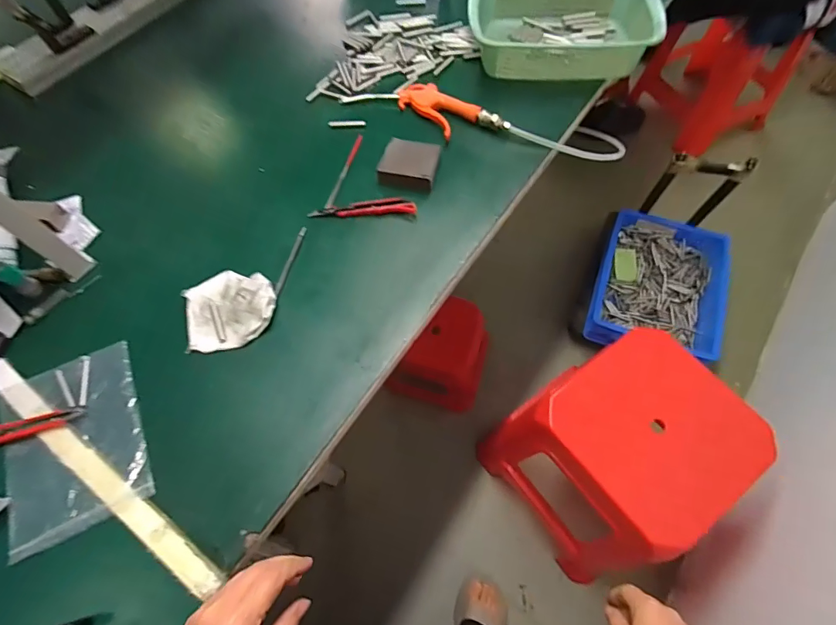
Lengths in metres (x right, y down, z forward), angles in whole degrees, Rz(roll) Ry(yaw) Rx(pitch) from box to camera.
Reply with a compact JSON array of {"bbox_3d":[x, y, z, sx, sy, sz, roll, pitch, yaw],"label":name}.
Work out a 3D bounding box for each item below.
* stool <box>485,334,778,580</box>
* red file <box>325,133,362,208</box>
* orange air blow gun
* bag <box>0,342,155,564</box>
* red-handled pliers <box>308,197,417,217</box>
[{"bbox_3d":[0.378,0.294,0.898,0.293,0.497,0.342,-36,66,-15],"label":"stool"},{"bbox_3d":[-0.112,-0.219,0.671,0.010,0.004,0.150,14,63,7],"label":"red file"},{"bbox_3d":[0.012,-0.336,0.710,0.272,0.034,0.090,30,68,17],"label":"orange air blow gun"},{"bbox_3d":[-0.396,0.145,0.495,0.149,0.008,0.201,-24,64,-10],"label":"bag"},{"bbox_3d":[-0.078,-0.151,0.621,0.150,0.018,0.025,-1,62,3],"label":"red-handled pliers"}]

